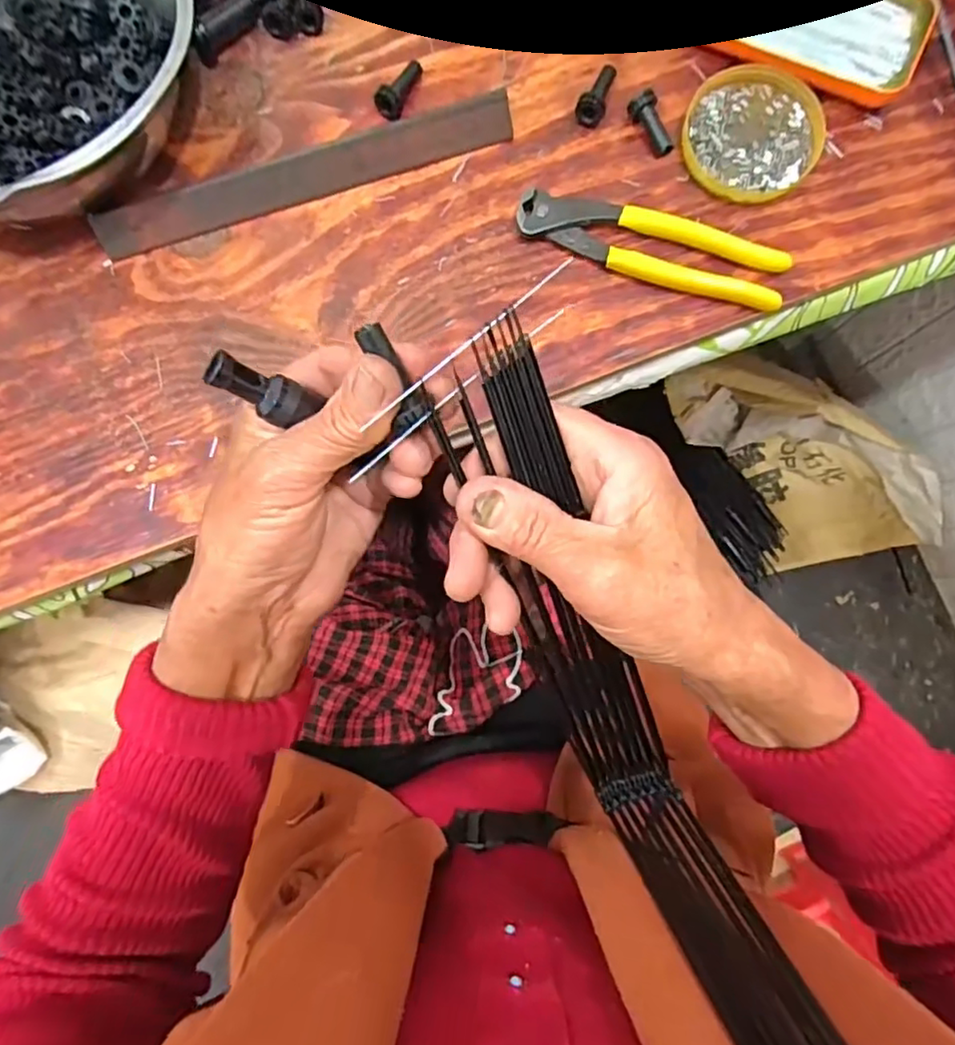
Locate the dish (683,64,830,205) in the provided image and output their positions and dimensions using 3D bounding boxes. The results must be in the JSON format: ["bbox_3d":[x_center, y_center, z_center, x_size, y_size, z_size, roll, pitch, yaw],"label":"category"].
[{"bbox_3d":[0.172,-0.244,0.389,0.083,0.007,0.087,0,83,1],"label":"dish"}]

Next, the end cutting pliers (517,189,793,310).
[{"bbox_3d":[0.106,-0.169,0.379,0.162,0.012,0.040,20,84,3],"label":"end cutting pliers"}]

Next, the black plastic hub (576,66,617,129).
[{"bbox_3d":[0.075,-0.270,0.392,0.017,0.018,0.042,20,70,3],"label":"black plastic hub"}]

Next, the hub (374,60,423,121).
[{"bbox_3d":[-0.050,-0.276,0.393,0.017,0.015,0.043,25,84,4],"label":"hub"}]

